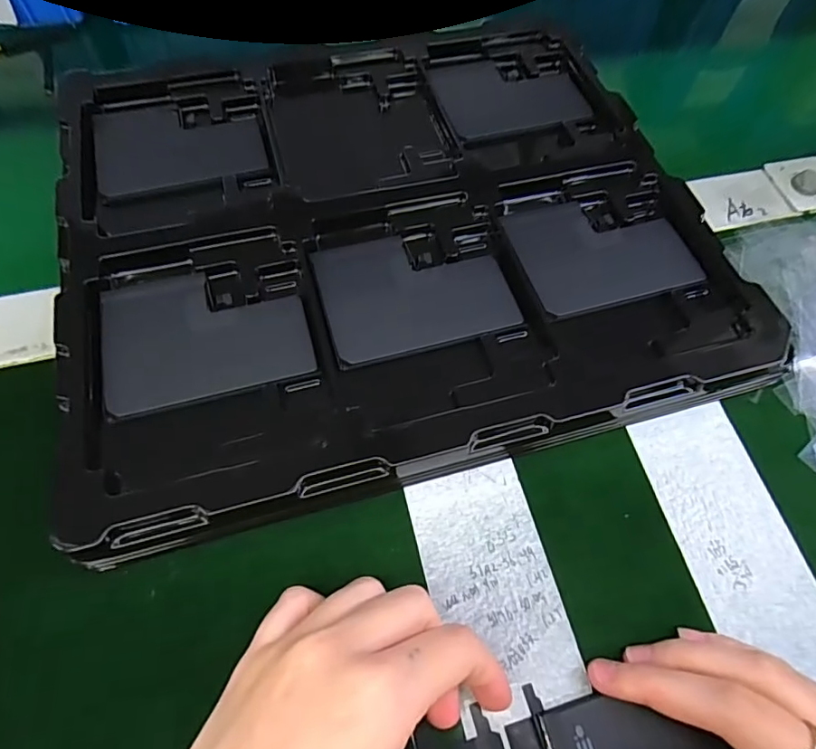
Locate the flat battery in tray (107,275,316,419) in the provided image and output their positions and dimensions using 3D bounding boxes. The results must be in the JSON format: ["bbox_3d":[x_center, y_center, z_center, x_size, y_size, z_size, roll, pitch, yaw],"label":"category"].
[{"bbox_3d":[-0.094,-0.020,0.244,0.090,0.007,0.068,-15,67,-9],"label":"flat battery in tray"}]

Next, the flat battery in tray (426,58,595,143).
[{"bbox_3d":[0.064,-0.179,0.336,0.090,0.006,0.068,-14,67,-9],"label":"flat battery in tray"}]

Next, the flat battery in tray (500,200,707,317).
[{"bbox_3d":[0.100,-0.066,0.276,0.086,0.006,0.068,-13,67,-9],"label":"flat battery in tray"}]

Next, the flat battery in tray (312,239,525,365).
[{"bbox_3d":[0.003,-0.043,0.261,0.089,0.004,0.065,-14,67,-9],"label":"flat battery in tray"}]

